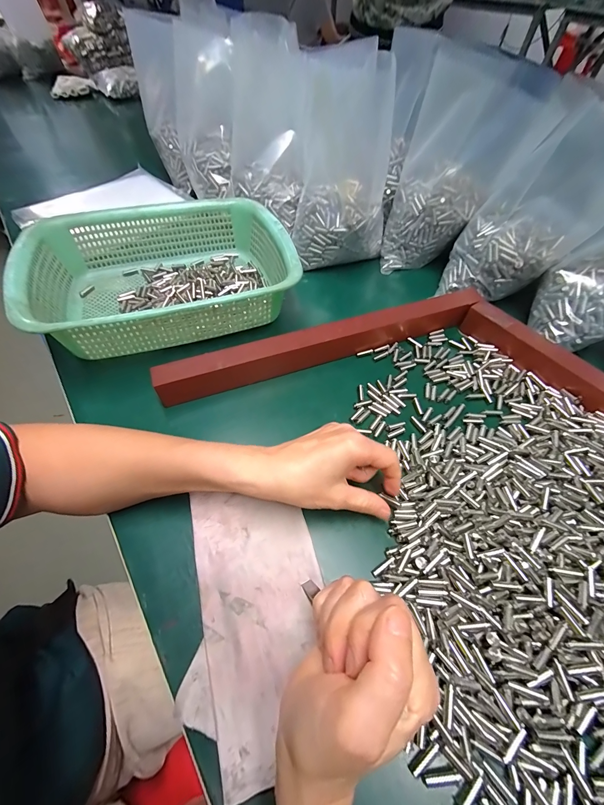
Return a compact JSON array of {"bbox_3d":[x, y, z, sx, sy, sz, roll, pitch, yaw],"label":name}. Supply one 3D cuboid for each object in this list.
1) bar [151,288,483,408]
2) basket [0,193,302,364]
[{"bbox_3d":[0.031,-0.070,0.360,0.379,0.042,0.026,-17,58,-11],"label":"bar"},{"bbox_3d":[-0.165,-0.163,0.392,0.295,0.081,0.225,-19,59,-13],"label":"basket"}]

